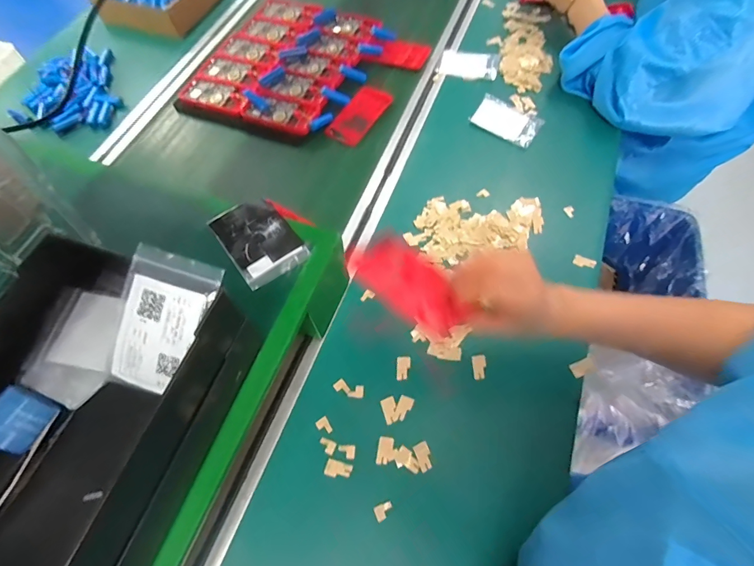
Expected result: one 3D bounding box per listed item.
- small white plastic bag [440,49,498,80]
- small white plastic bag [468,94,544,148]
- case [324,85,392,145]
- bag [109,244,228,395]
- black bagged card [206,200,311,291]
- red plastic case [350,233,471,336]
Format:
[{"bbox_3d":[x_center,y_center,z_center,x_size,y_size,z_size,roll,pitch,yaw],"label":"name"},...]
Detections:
[{"bbox_3d":[0.166,-0.395,0.728,0.103,0.014,0.065,17,64,11],"label":"small white plastic bag"},{"bbox_3d":[0.214,-0.268,0.660,0.106,0.014,0.071,33,69,15],"label":"small white plastic bag"},{"bbox_3d":[-0.028,-0.283,0.668,0.063,0.009,0.122,31,68,15],"label":"case"},{"bbox_3d":[-0.156,0.029,0.294,0.066,0.008,0.100,17,91,8],"label":"bag"},{"bbox_3d":[-0.130,-0.050,0.441,0.072,0.005,0.108,-34,68,-15],"label":"black bagged card"},{"bbox_3d":[0.027,-0.002,0.365,0.053,0.009,0.127,-35,52,-15],"label":"red plastic case"}]

